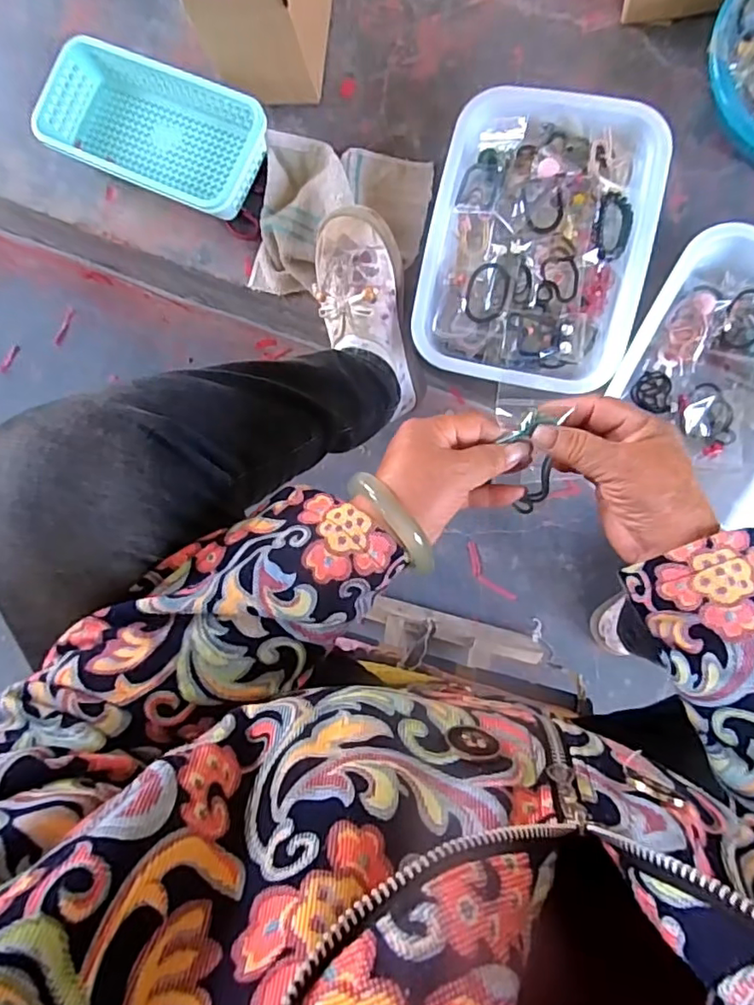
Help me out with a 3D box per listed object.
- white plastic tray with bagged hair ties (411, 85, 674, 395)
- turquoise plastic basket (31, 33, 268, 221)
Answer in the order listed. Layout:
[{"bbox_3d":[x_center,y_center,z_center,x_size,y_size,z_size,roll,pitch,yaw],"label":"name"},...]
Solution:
[{"bbox_3d":[0.163,-0.264,0.589,0.214,0.069,0.280,11,90,7],"label":"white plastic tray with bagged hair ties"},{"bbox_3d":[-0.253,-0.434,0.655,0.255,0.057,0.139,25,91,7],"label":"turquoise plastic basket"}]

